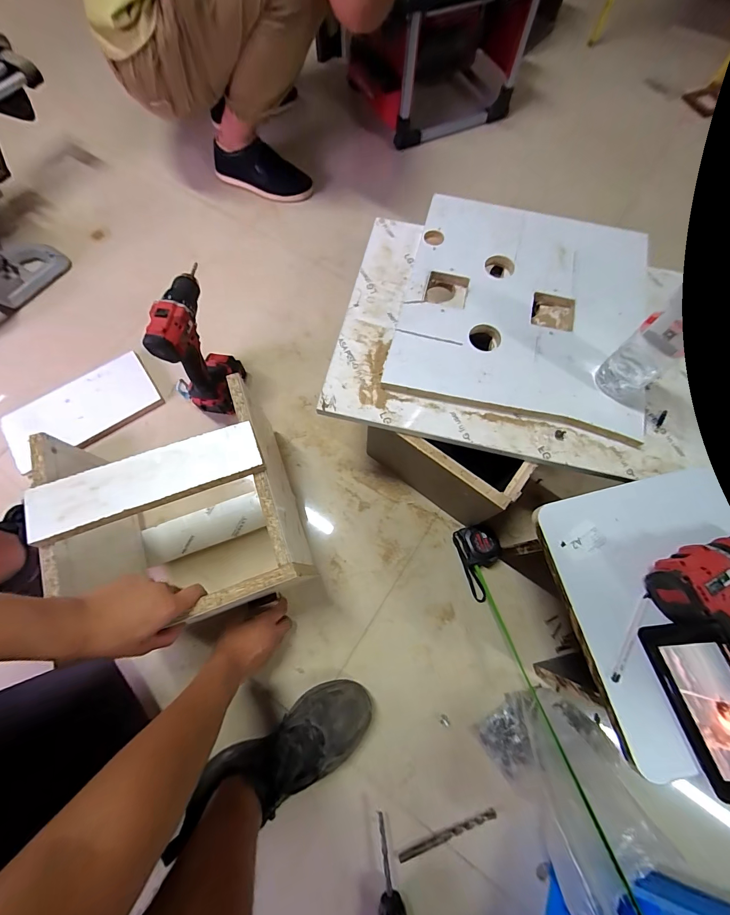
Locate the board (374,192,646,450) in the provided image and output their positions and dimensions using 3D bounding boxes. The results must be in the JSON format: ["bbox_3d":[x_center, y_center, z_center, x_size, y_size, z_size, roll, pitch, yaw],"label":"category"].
[{"bbox_3d":[0.260,-0.253,0.591,0.382,0.036,0.400,15,71,3],"label":"board"}]

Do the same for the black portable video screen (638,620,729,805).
[{"bbox_3d":[0.369,0.262,0.375,0.078,0.011,0.164,-30,66,35],"label":"black portable video screen"}]

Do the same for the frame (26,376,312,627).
[{"bbox_3d":[-0.276,0.092,0.579,0.297,0.245,0.309,-21,73,-9],"label":"frame"}]

